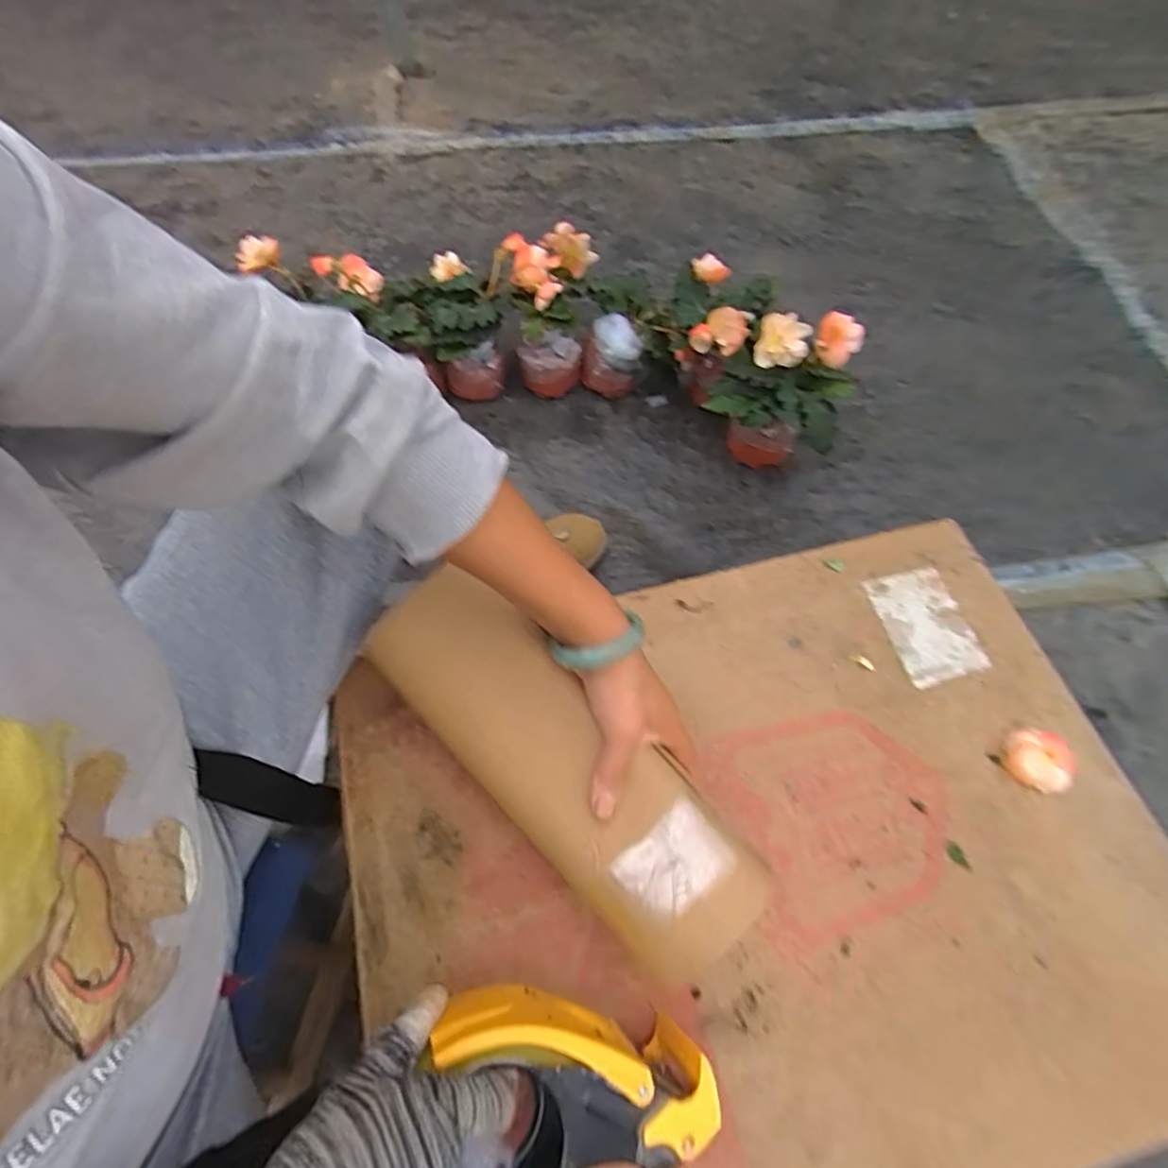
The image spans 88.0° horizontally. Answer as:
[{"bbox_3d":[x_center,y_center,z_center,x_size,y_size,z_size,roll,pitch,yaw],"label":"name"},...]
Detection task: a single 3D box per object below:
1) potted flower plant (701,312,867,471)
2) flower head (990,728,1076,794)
[{"bbox_3d":[0.267,-0.265,0.822,0.165,0.221,0.167,17,65,8],"label":"potted flower plant"},{"bbox_3d":[0.344,0.135,0.459,0.042,0.025,0.047,-18,65,-9],"label":"flower head"}]

